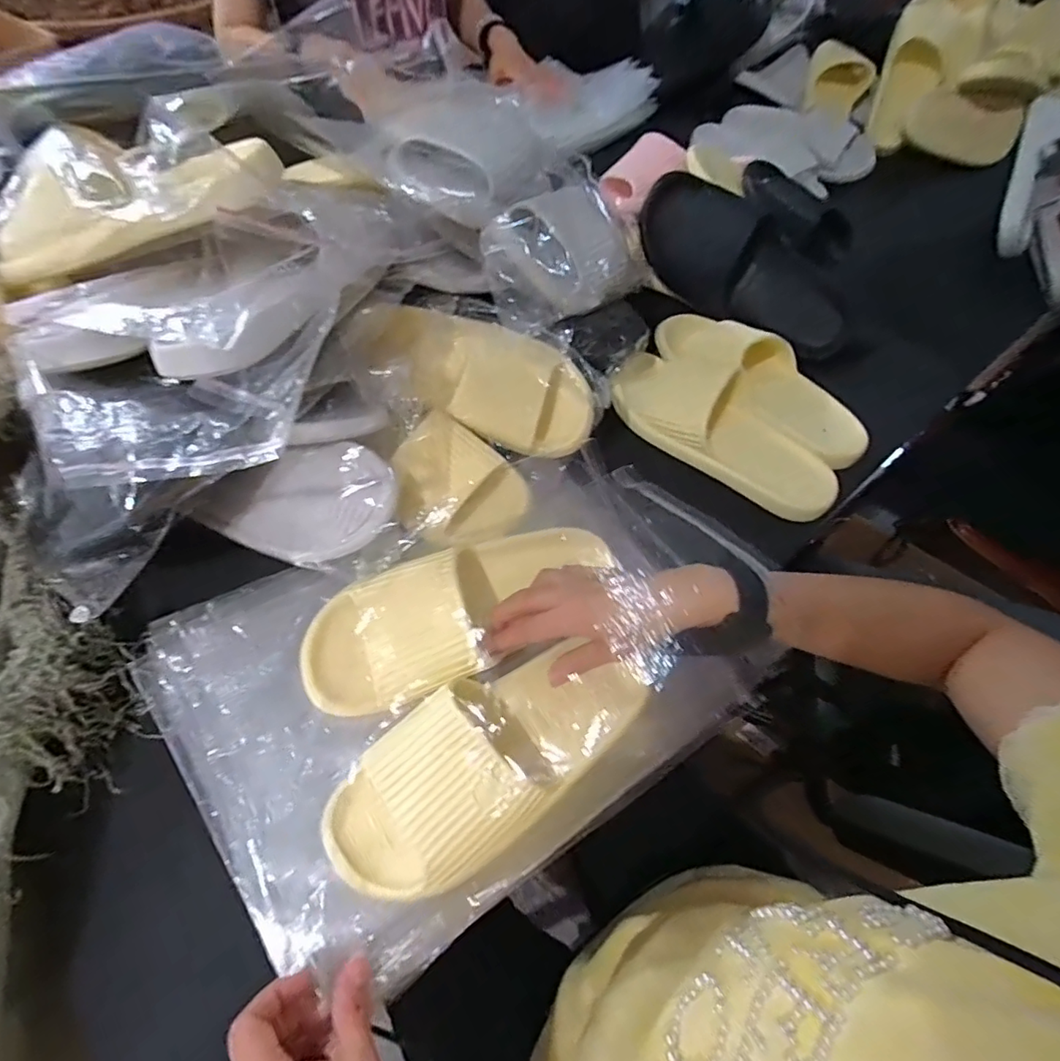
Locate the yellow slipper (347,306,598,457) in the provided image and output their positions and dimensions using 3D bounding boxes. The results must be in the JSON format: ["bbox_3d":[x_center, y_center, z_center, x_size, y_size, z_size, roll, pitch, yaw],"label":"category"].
[{"bbox_3d":[-0.042,-0.141,0.501,0.217,0.054,0.101,19,91,-19],"label":"yellow slipper"}]

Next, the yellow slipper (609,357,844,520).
[{"bbox_3d":[0.201,-0.114,0.572,0.112,0.059,0.266,-37,68,-23],"label":"yellow slipper"}]

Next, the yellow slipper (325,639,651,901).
[{"bbox_3d":[-0.018,0.152,0.377,0.235,0.080,0.098,-22,63,-24],"label":"yellow slipper"}]

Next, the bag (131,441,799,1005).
[{"bbox_3d":[-0.044,0.101,0.412,0.414,0.095,0.277,-25,64,-18],"label":"bag"}]

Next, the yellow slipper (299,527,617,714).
[{"bbox_3d":[-0.056,0.058,0.443,0.247,0.075,0.094,-27,65,-21],"label":"yellow slipper"}]

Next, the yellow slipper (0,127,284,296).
[{"bbox_3d":[-0.296,-0.246,0.394,0.228,0.067,0.097,-7,58,12],"label":"yellow slipper"}]

